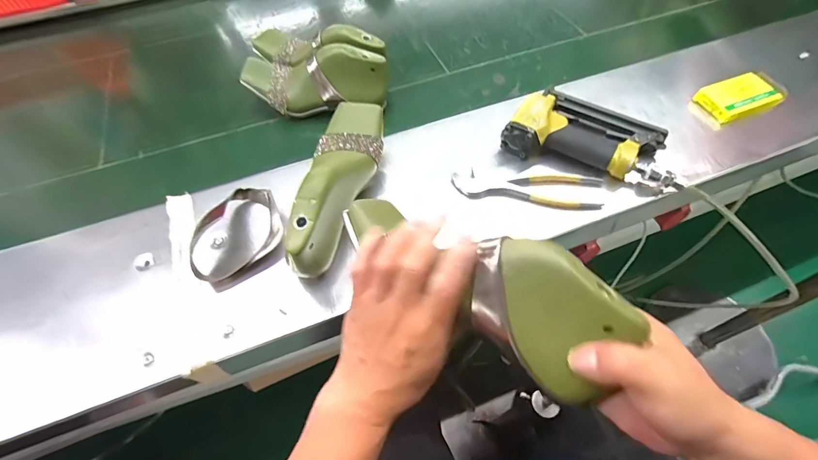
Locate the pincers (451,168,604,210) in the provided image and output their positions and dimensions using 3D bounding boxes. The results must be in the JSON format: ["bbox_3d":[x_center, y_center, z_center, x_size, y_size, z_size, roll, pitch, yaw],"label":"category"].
[{"bbox_3d":[0.156,-0.056,0.512,0.193,0.017,0.044,7,56,5],"label":"pincers"}]

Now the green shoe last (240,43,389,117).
[{"bbox_3d":[-0.156,-0.246,0.631,0.234,0.086,0.071,7,56,6],"label":"green shoe last"}]

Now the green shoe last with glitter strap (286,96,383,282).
[{"bbox_3d":[-0.080,-0.061,0.461,0.079,0.084,0.236,2,56,2],"label":"green shoe last with glitter strap"}]

